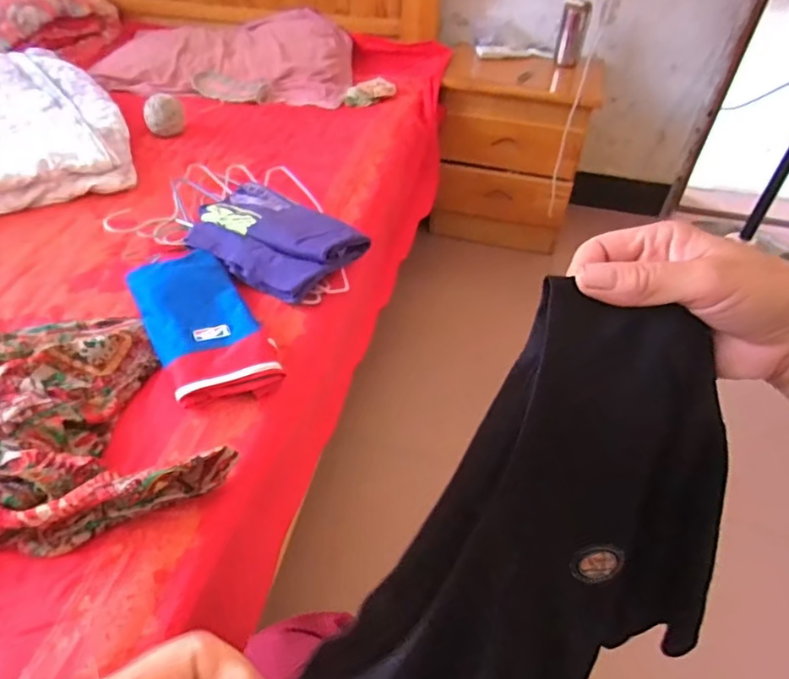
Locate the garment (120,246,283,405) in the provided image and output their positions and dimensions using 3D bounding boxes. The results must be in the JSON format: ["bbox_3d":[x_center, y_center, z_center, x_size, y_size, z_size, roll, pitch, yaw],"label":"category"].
[{"bbox_3d":[-0.262,-0.022,0.743,0.133,0.043,0.288,-22,49,-24],"label":"garment"}]

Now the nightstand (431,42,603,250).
[{"bbox_3d":[0.348,-0.578,1.665,0.401,0.430,0.365,12,44,10],"label":"nightstand"}]

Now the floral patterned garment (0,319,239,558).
[{"bbox_3d":[-0.371,0.070,0.602,0.348,0.087,0.317,-6,44,-10],"label":"floral patterned garment"}]

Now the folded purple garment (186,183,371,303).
[{"bbox_3d":[-0.204,-0.168,0.893,0.267,0.049,0.195,25,48,21],"label":"folded purple garment"}]

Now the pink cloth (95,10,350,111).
[{"bbox_3d":[-0.435,-0.818,1.544,0.612,0.088,0.474,5,44,2],"label":"pink cloth"}]

